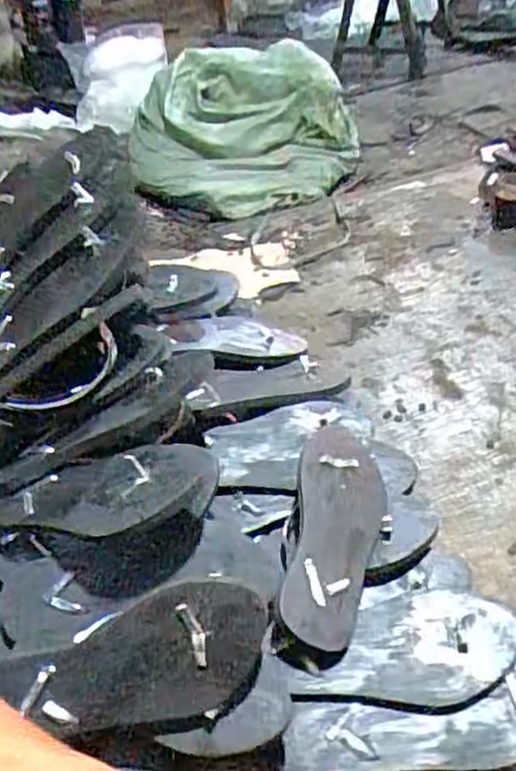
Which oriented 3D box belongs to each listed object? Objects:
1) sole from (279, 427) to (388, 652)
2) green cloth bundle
[{"bbox_3d":[0.075,0.132,0.676,0.086,0.020,0.238,19,48,-7],"label":"sole"},{"bbox_3d":[-0.067,-0.612,1.681,0.540,0.277,0.401,8,37,17],"label":"green cloth bundle"}]

